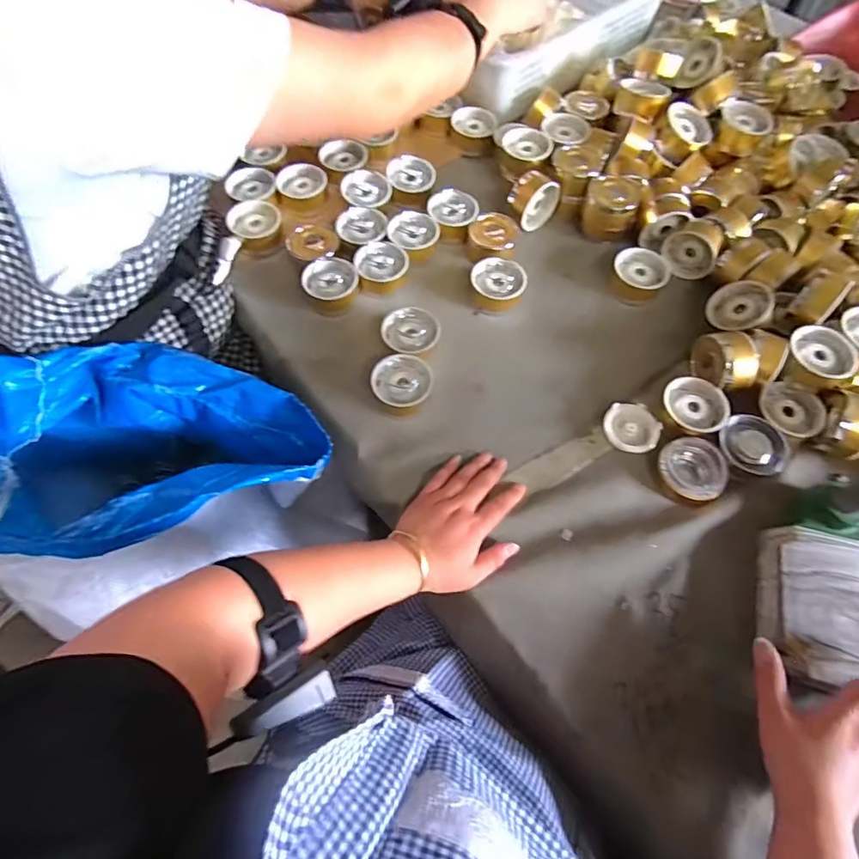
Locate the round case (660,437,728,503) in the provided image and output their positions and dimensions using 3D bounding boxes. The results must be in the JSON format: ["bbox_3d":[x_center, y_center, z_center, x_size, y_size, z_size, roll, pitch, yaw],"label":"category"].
[{"bbox_3d":[0.277,0.041,0.525,0.066,0.028,0.058,20,64,9],"label":"round case"}]

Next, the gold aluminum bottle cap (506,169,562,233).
[{"bbox_3d":[0.143,-0.319,0.697,0.072,0.068,0.044,-40,70,-19],"label":"gold aluminum bottle cap"}]

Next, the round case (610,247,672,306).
[{"bbox_3d":[0.272,-0.199,0.654,0.071,0.032,0.073,30,66,14],"label":"round case"}]

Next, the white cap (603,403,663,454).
[{"bbox_3d":[0.225,-0.001,0.559,0.059,0.020,0.059,0,63,-1],"label":"white cap"}]

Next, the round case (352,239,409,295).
[{"bbox_3d":[-0.062,-0.211,0.646,0.065,0.032,0.066,0,63,-1],"label":"round case"}]

